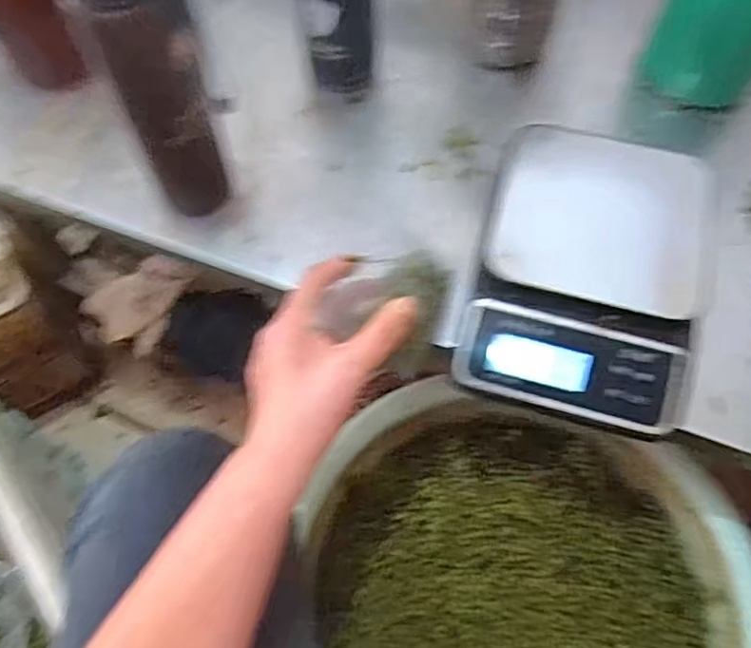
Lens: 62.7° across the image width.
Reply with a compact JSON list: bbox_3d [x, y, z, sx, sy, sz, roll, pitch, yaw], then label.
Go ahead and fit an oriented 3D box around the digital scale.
[{"bbox_3d":[0.150,-0.041,0.441,0.152,0.063,0.207,14,64,6],"label":"digital scale"}]

